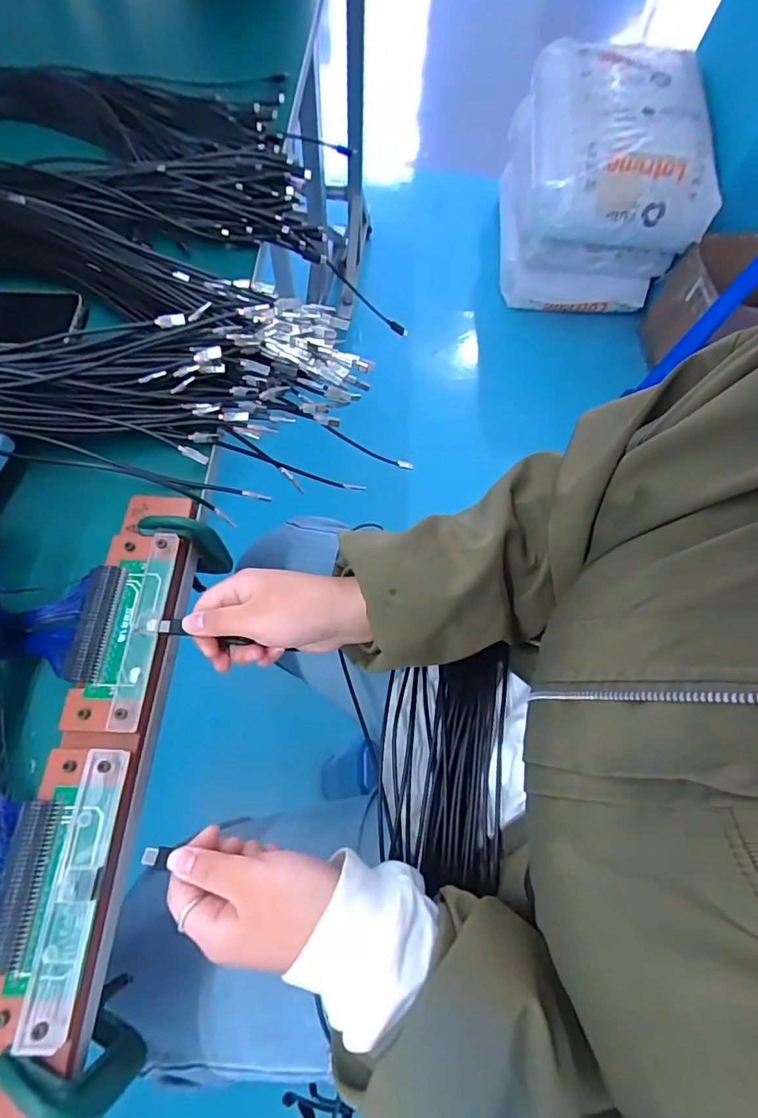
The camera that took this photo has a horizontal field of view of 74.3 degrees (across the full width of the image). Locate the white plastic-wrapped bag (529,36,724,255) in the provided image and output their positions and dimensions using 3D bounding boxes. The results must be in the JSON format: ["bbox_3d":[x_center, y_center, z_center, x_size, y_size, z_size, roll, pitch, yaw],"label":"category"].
[{"bbox_3d":[0.666,-1.197,1.432,0.479,0.236,0.720,4,65,-1],"label":"white plastic-wrapped bag"}]

